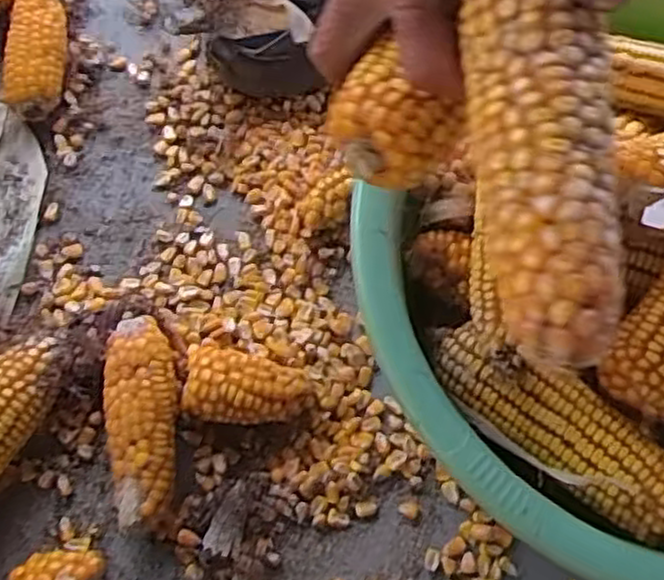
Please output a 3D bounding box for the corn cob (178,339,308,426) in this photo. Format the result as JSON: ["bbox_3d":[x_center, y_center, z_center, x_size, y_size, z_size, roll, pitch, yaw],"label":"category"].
[{"bbox_3d":[-0.050,0.056,0.440,0.069,0.037,0.046,16,70,3],"label":"corn cob"}]

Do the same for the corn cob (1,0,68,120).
[{"bbox_3d":[-0.200,-0.168,0.523,0.038,0.033,0.115,-4,70,-4],"label":"corn cob"}]

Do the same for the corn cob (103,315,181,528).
[{"bbox_3d":[-0.107,0.072,0.432,0.039,0.038,0.111,-3,70,-4],"label":"corn cob"}]

